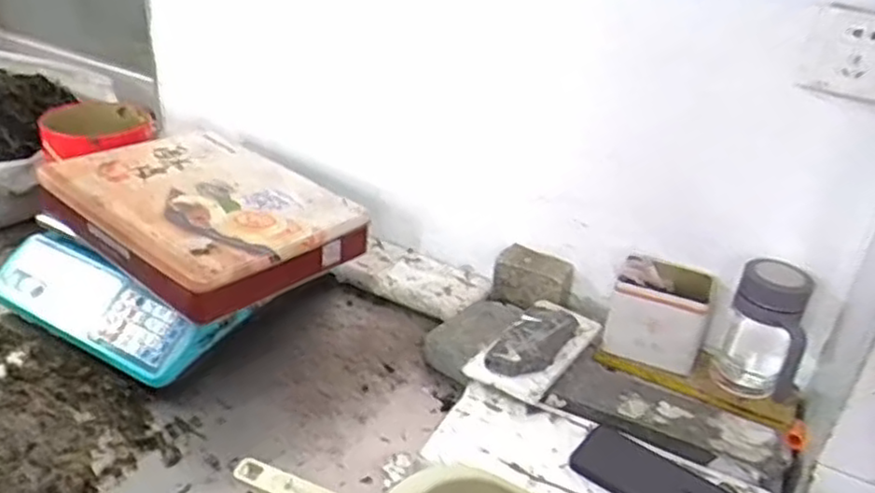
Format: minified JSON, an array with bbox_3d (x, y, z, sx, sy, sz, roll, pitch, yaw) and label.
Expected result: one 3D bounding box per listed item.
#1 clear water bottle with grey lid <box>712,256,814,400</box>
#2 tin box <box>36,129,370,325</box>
[{"bbox_3d":[0.411,0.105,0.867,0.093,0.161,0.092,22,32,27],"label":"clear water bottle with grey lid"},{"bbox_3d":[-0.323,-0.048,0.956,0.392,0.068,0.284,25,33,31],"label":"tin box"}]

